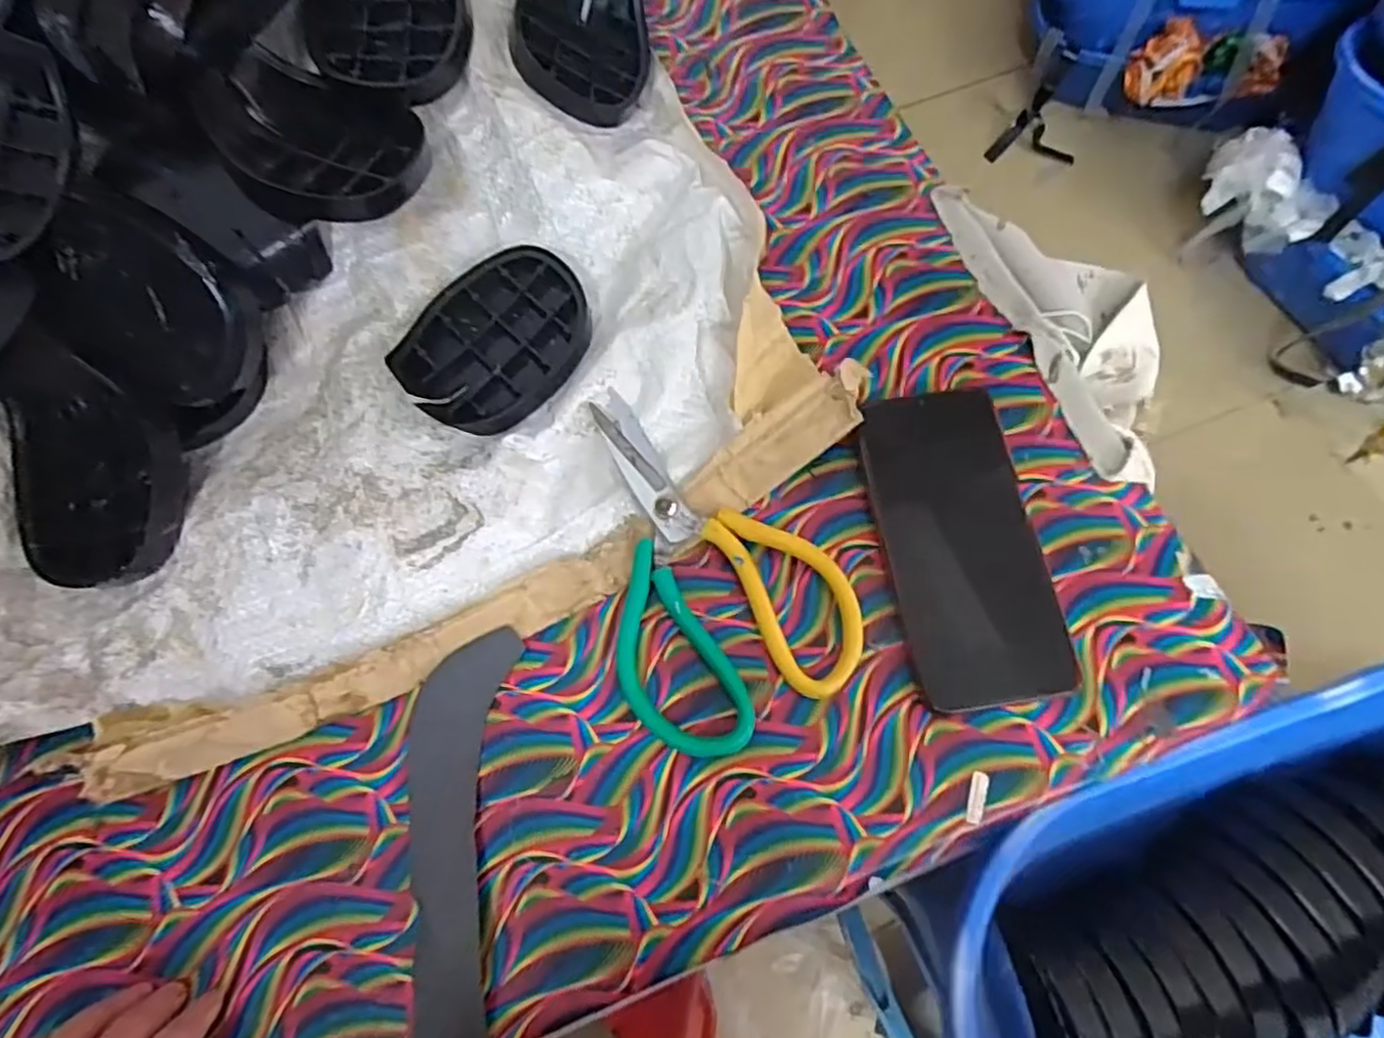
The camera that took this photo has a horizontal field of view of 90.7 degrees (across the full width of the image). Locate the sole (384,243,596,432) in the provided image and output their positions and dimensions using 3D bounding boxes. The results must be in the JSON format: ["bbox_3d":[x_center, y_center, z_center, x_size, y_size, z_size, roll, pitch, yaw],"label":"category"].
[{"bbox_3d":[-0.108,-0.101,0.383,0.088,0.022,0.110,41,77,14],"label":"sole"}]

